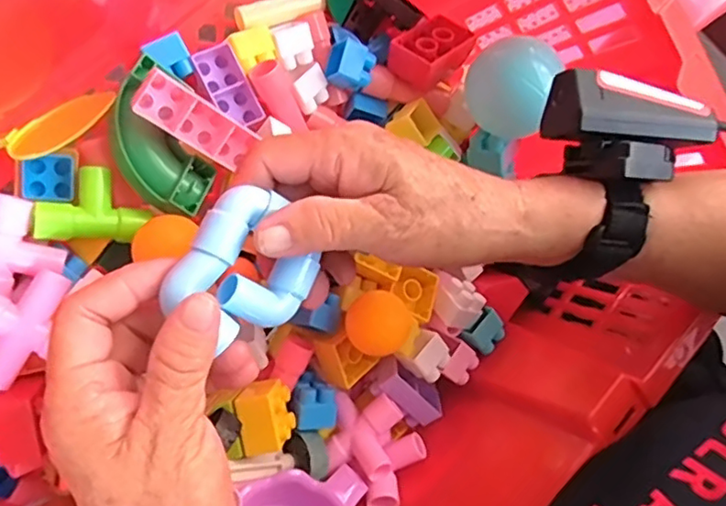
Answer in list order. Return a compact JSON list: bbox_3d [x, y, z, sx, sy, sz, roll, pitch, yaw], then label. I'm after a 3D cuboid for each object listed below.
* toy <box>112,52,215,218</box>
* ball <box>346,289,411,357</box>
[{"bbox_3d":[-0.111,-0.061,0.326,0.044,0.029,0.082,-18,100,-25],"label":"toy"},{"bbox_3d":[0.008,0.045,0.357,0.034,0.040,0.035,1,70,-1],"label":"ball"}]

